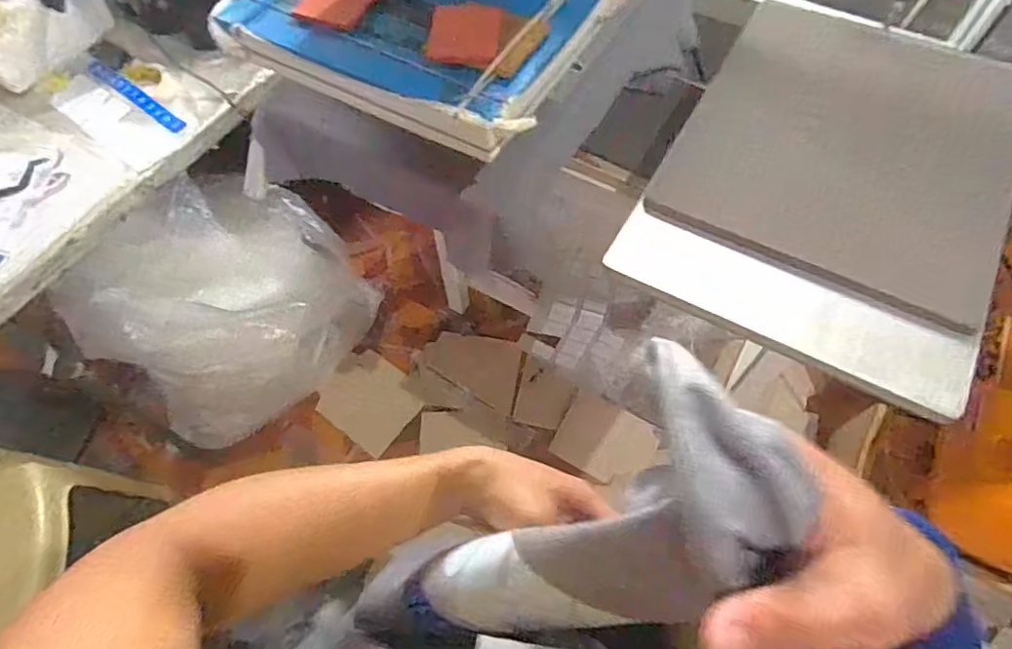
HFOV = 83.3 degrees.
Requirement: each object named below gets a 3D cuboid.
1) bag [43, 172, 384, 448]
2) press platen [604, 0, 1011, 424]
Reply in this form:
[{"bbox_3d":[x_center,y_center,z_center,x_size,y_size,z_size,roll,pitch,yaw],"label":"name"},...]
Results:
[{"bbox_3d":[-0.571,-0.022,1.296,0.472,0.546,0.291,-20,62,-10],"label":"bag"},{"bbox_3d":[0.420,-0.197,0.717,0.384,0.046,0.514,27,71,14],"label":"press platen"}]

